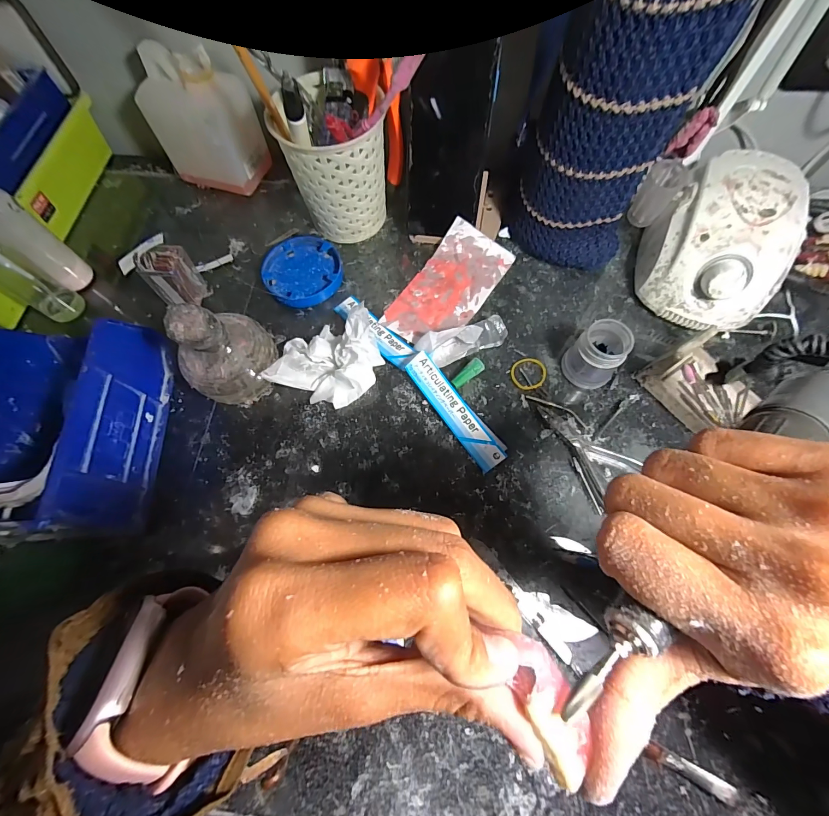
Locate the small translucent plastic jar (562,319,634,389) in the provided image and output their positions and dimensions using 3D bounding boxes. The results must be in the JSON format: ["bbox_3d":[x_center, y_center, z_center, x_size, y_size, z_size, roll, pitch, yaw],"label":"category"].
[{"bbox_3d":[0.159,-0.045,0.323,0.042,0.049,0.041,-1,69,2],"label":"small translucent plastic jar"}]

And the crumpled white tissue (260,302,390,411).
[{"bbox_3d":[-0.083,-0.048,0.337,0.100,0.035,0.098,-19,70,-5],"label":"crumpled white tissue"}]

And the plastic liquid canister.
[{"bbox_3d":[-0.221,-0.299,0.396,0.095,0.116,0.064,18,71,8],"label":"plastic liquid canister"}]

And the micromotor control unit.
[{"bbox_3d":[0.273,-0.150,0.342,0.100,0.083,0.139,15,71,7],"label":"micromotor control unit"}]

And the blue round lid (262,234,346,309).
[{"bbox_3d":[-0.118,-0.146,0.390,0.078,0.012,0.081,-1,69,2],"label":"blue round lid"}]

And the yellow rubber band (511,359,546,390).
[{"bbox_3d":[0.106,-0.032,0.344,0.032,0.004,0.032,-1,69,2],"label":"yellow rubber band"}]

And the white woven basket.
[{"bbox_3d":[-0.078,-0.229,0.369,0.092,0.110,0.079,31,73,12],"label":"white woven basket"}]

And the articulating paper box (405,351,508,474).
[{"bbox_3d":[0.036,0.002,0.324,0.027,0.011,0.114,-35,79,-7],"label":"articulating paper box"}]

